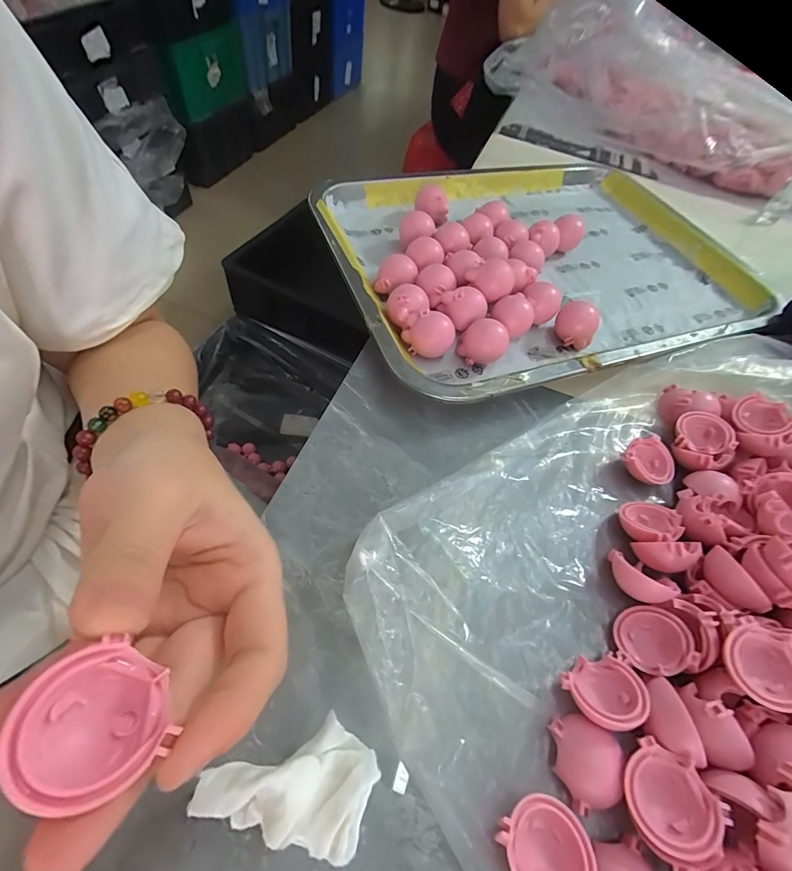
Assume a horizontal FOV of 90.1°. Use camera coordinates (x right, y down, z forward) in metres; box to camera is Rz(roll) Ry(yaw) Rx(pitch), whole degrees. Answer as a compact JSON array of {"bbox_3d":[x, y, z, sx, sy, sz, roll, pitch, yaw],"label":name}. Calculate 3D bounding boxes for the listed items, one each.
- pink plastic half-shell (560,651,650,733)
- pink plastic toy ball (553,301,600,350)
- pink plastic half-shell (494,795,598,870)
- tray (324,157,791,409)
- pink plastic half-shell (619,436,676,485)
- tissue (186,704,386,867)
[{"bbox_3d":[0.089,0.107,0.166,0.030,0.012,0.029,-19,18,-21],"label":"pink plastic half-shell"},{"bbox_3d":[0.131,-0.080,0.289,0.028,0.026,0.028,24,58,7],"label":"pink plastic toy ball"},{"bbox_3d":[0.053,0.144,0.137,0.029,0.013,0.030,4,57,-6],"label":"pink plastic half-shell"},{"bbox_3d":[0.128,-0.167,0.339,0.363,0.041,0.275,-16,61,-17],"label":"tray"},{"bbox_3d":[0.153,0.015,0.237,0.028,0.015,0.027,0,54,0],"label":"pink plastic half-shell"},{"bbox_3d":[-0.036,0.120,0.140,0.054,0.020,0.036,19,57,4],"label":"tissue"}]

